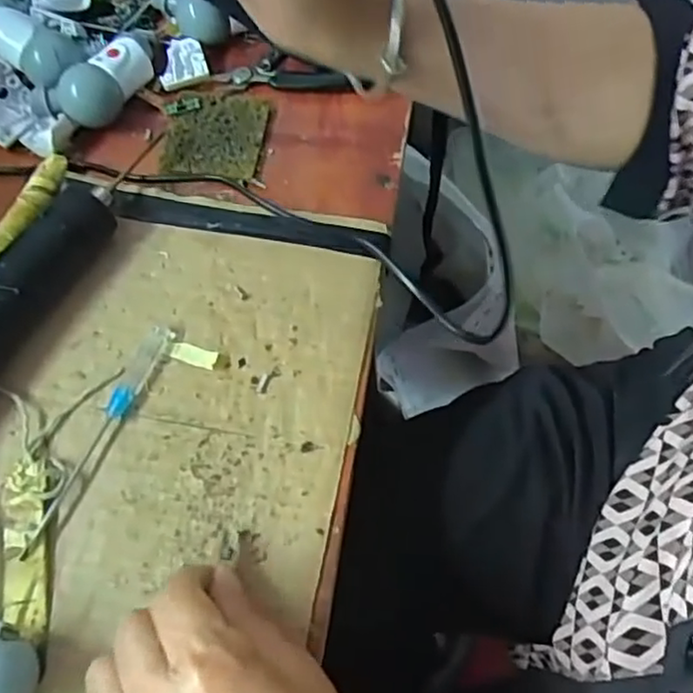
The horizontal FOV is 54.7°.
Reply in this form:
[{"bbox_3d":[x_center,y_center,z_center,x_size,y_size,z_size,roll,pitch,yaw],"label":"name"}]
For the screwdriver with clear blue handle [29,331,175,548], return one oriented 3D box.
[{"bbox_3d":[-0.120,0.039,0.329,0.011,0.009,0.118,25,62,8],"label":"screwdriver with clear blue handle"}]

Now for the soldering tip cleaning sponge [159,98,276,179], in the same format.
[{"bbox_3d":[-0.079,-0.128,0.409,0.060,0.005,0.060,3,66,4],"label":"soldering tip cleaning sponge"}]

